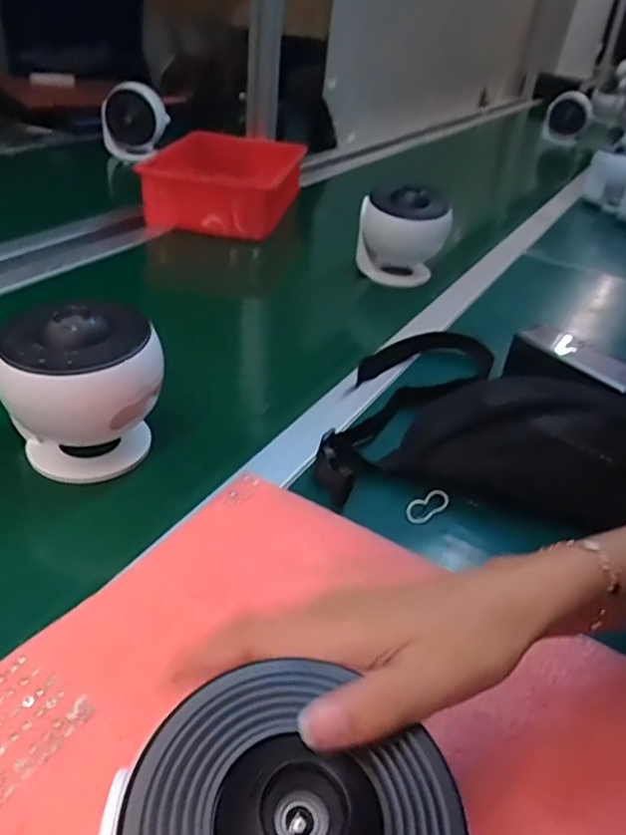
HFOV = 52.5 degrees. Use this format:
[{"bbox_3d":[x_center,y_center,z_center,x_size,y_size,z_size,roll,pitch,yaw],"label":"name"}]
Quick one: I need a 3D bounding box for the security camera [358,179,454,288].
[{"bbox_3d":[0.120,-0.248,0.860,0.119,0.131,0.097,13,34,7],"label":"security camera"}]

